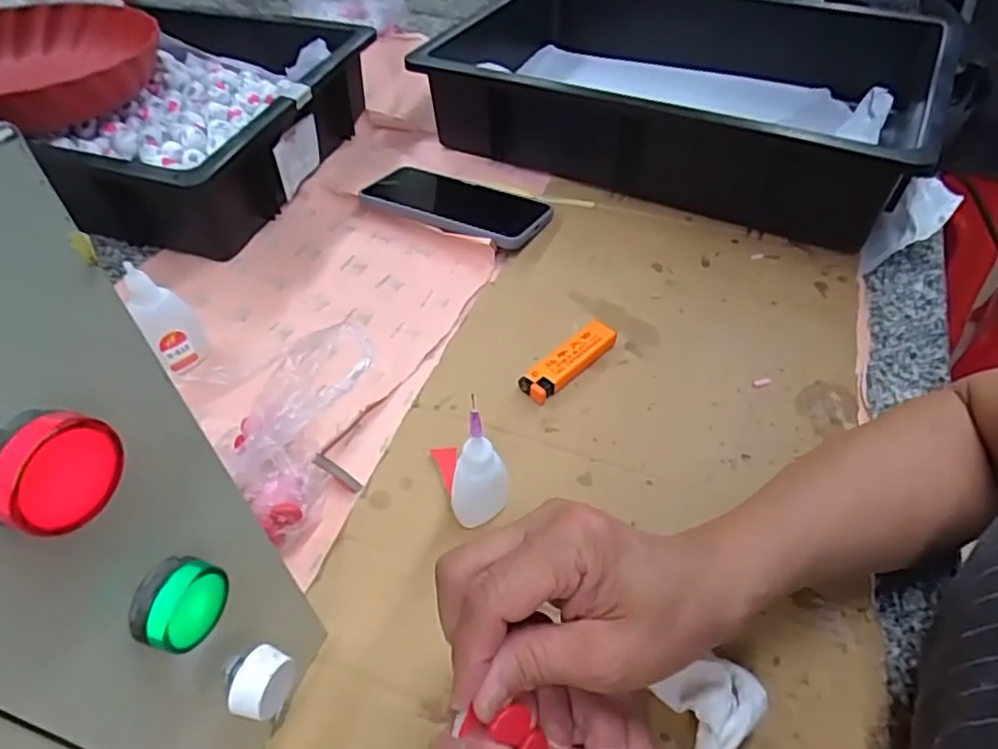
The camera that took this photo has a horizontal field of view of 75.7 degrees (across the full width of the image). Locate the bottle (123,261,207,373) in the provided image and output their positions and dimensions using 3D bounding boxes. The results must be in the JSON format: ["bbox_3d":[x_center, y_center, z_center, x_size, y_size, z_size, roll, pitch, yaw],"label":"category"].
[{"bbox_3d":[-0.227,-0.038,0.435,0.023,0.080,0.031,26,54,21],"label":"bottle"}]

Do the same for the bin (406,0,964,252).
[{"bbox_3d":[0.179,-0.278,0.628,0.436,0.100,0.321,18,51,15],"label":"bin"}]

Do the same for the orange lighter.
[{"bbox_3d":[0.049,-0.010,0.448,0.023,0.016,0.079,36,58,27],"label":"orange lighter"}]

